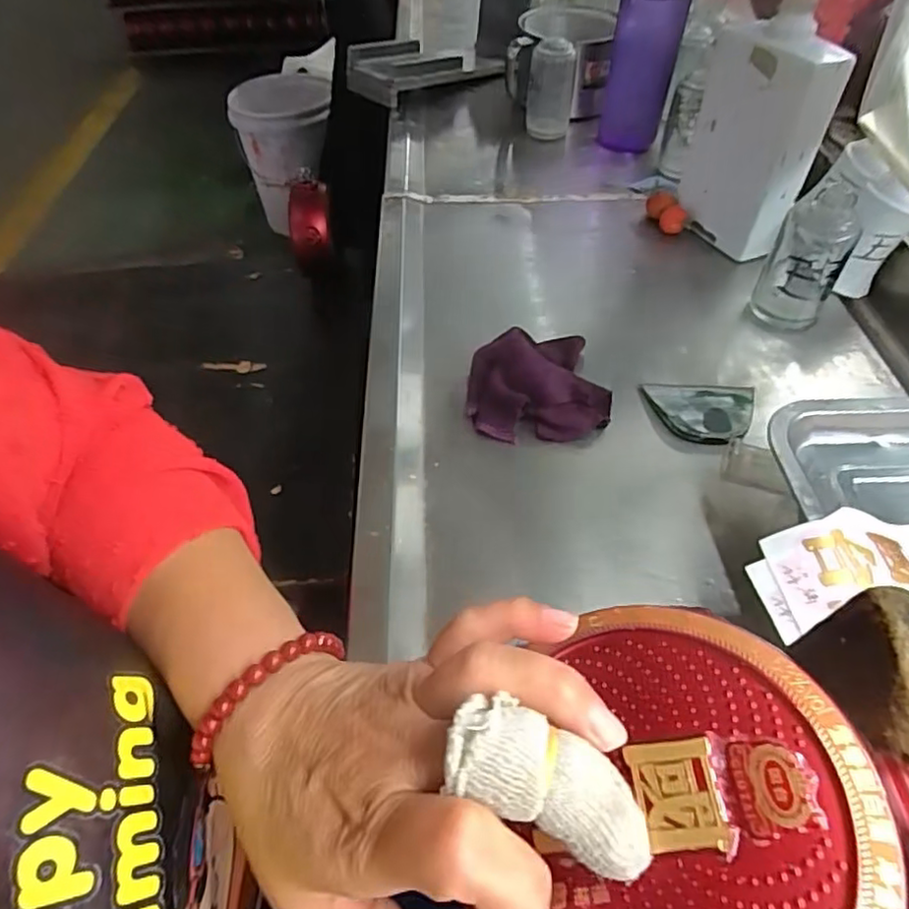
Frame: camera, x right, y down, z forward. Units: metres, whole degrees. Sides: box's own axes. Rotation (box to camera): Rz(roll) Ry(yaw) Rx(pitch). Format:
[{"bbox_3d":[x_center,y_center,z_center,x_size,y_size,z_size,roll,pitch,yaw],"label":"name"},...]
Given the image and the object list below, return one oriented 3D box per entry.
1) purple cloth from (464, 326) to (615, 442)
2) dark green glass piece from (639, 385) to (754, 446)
[{"bbox_3d":[0.061,-0.055,0.472,0.105,0.042,0.100,-5,50,-1],"label":"purple cloth"},{"bbox_3d":[0.185,-0.032,0.463,0.079,0.012,0.060,3,50,5],"label":"dark green glass piece"}]

